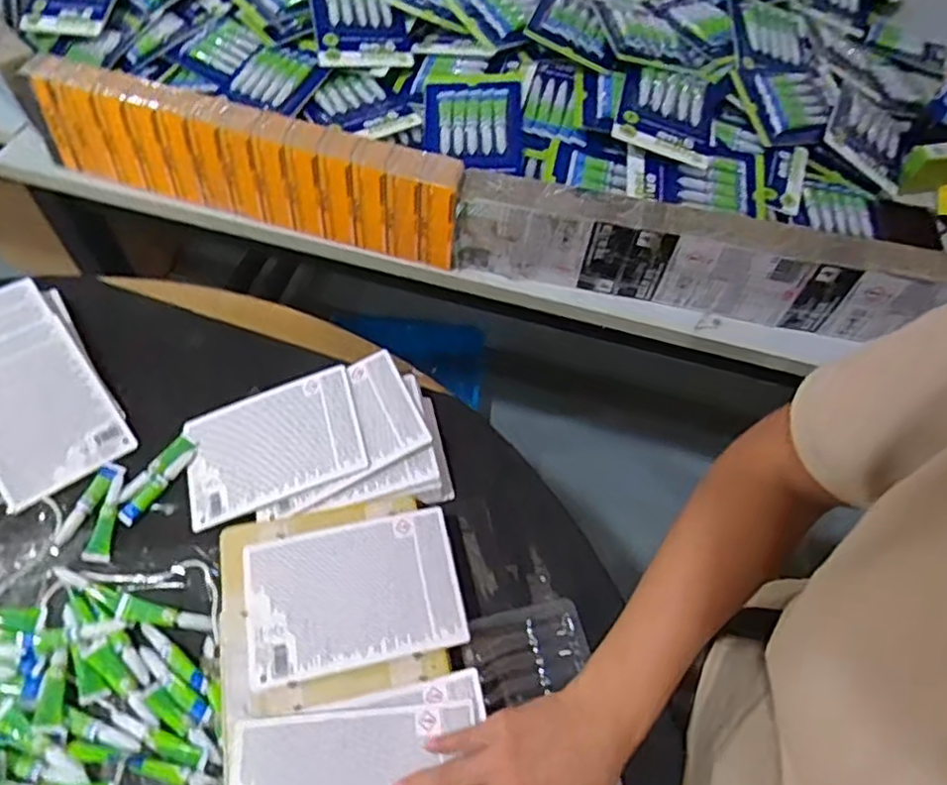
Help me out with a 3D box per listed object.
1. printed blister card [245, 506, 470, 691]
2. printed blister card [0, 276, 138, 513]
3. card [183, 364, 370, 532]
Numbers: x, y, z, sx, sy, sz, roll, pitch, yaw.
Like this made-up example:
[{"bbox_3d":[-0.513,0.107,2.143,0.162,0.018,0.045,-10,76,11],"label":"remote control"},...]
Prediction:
[{"bbox_3d":[-0.097,0.162,0.539,0.166,0.008,0.115,-10,59,-9],"label":"printed blister card"},{"bbox_3d":[-0.431,-0.008,0.640,0.121,0.013,0.224,-33,76,-22],"label":"printed blister card"},{"bbox_3d":[-0.190,0.047,0.627,0.167,0.007,0.119,-20,62,1],"label":"card"}]

